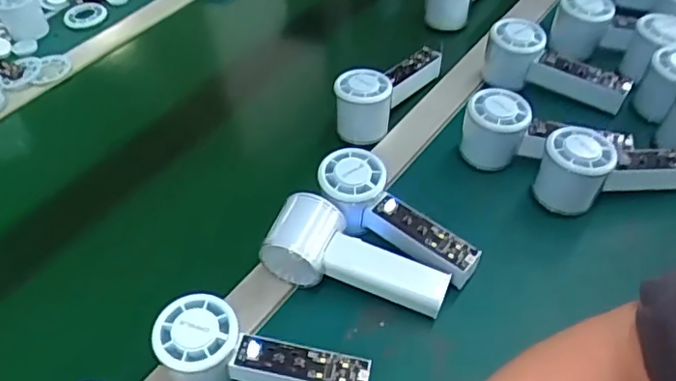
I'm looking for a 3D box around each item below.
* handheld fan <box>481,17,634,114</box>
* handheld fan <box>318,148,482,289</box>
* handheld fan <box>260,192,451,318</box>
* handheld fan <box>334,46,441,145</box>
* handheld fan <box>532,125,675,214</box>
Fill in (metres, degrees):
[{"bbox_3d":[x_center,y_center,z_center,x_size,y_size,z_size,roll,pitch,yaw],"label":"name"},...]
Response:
[{"bbox_3d":[0.230,-0.127,0.631,0.149,0.063,0.047,26,51,11],"label":"handheld fan"},{"bbox_3d":[0.047,0.027,0.501,0.155,0.051,0.060,38,56,12],"label":"handheld fan"},{"bbox_3d":[0.015,0.059,0.483,0.147,0.056,0.056,21,49,6],"label":"handheld fan"},{"bbox_3d":[0.052,-0.114,0.634,0.052,0.059,0.167,23,53,24],"label":"handheld fan"},{"bbox_3d":[0.256,-0.015,0.533,0.161,0.064,0.058,1,43,-10],"label":"handheld fan"}]

